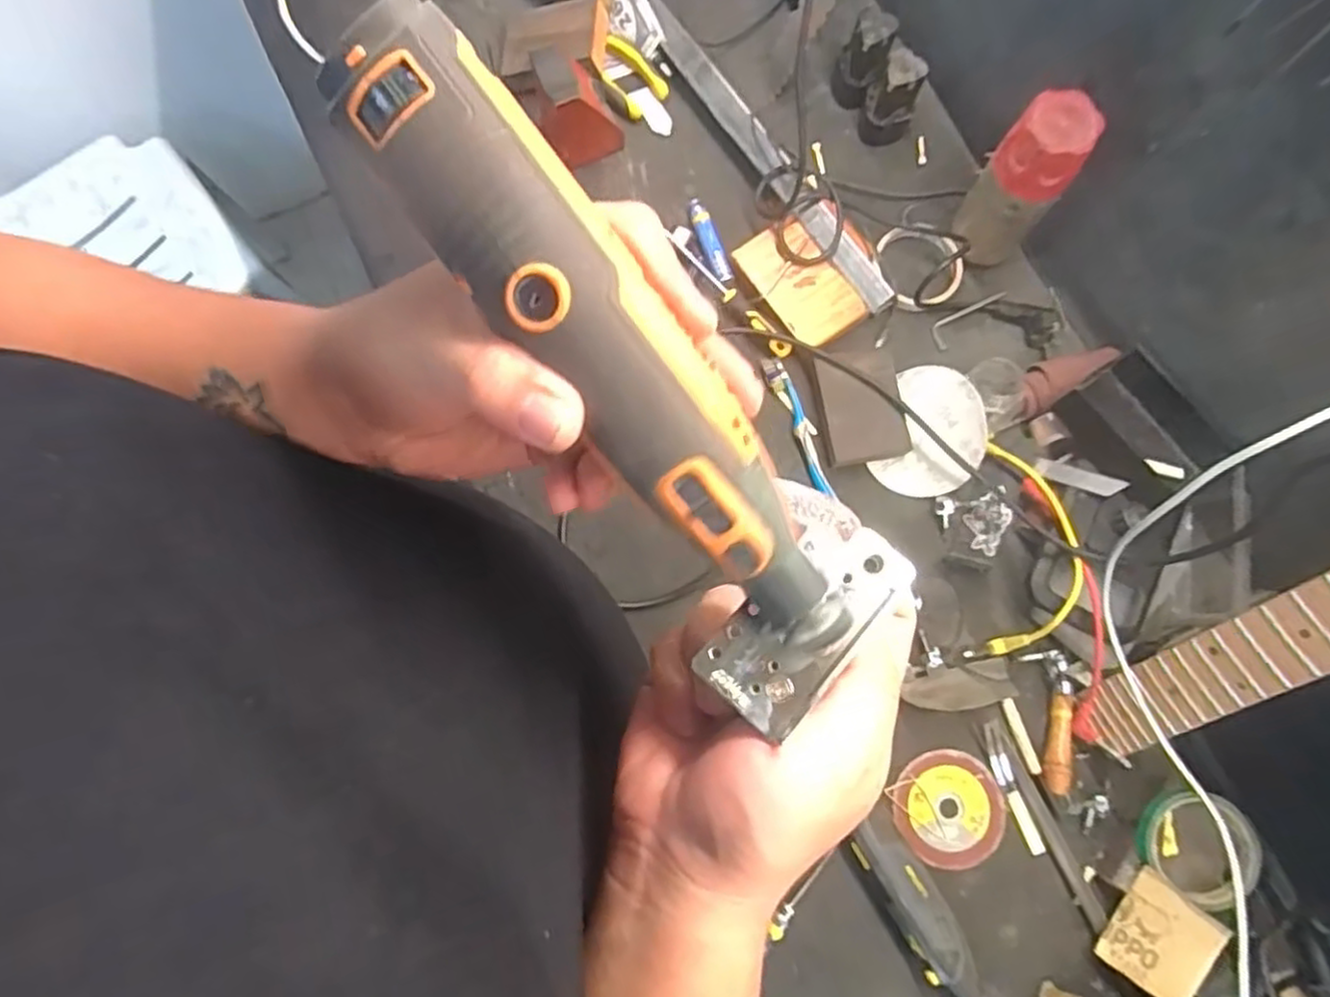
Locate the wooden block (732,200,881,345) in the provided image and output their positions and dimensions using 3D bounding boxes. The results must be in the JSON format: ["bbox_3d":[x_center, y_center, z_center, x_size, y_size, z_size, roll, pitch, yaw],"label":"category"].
[{"bbox_3d":[0.146,-0.212,0.698,0.120,0.013,0.119,-31,81,-6],"label":"wooden block"}]

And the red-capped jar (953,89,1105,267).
[{"bbox_3d":[0.308,-0.270,0.645,0.067,0.157,0.057,37,81,6],"label":"red-capped jar"}]

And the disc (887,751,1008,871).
[{"bbox_3d":[0.240,0.264,0.627,0.091,0.010,0.092,0,79,0],"label":"disc"}]

